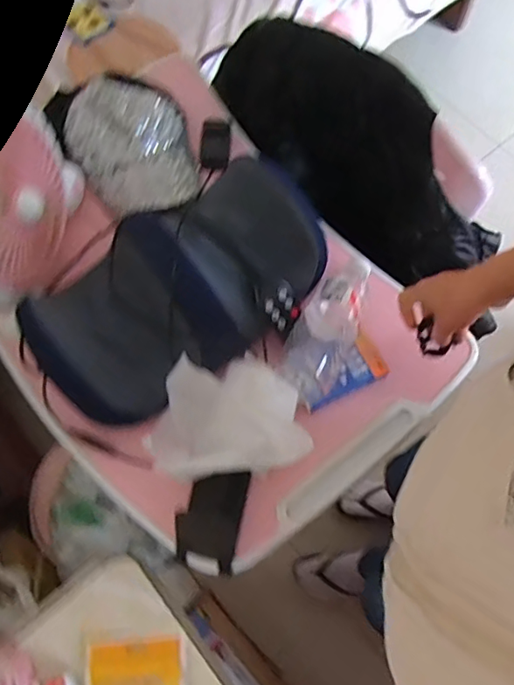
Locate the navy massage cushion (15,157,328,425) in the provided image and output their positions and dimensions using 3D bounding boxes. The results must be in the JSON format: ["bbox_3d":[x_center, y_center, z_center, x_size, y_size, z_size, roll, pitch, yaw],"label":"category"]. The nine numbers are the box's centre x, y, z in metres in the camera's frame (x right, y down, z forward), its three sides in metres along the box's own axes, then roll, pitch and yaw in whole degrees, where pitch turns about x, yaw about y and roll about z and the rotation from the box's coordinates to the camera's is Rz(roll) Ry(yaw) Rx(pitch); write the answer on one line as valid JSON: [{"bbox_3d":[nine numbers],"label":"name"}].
[{"bbox_3d":[-0.089,-0.066,0.618,0.353,0.098,0.198,-32,74,-10],"label":"navy massage cushion"}]

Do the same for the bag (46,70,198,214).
[{"bbox_3d":[-0.181,-0.288,0.750,0.176,0.056,0.245,-25,73,-8],"label":"bag"}]

